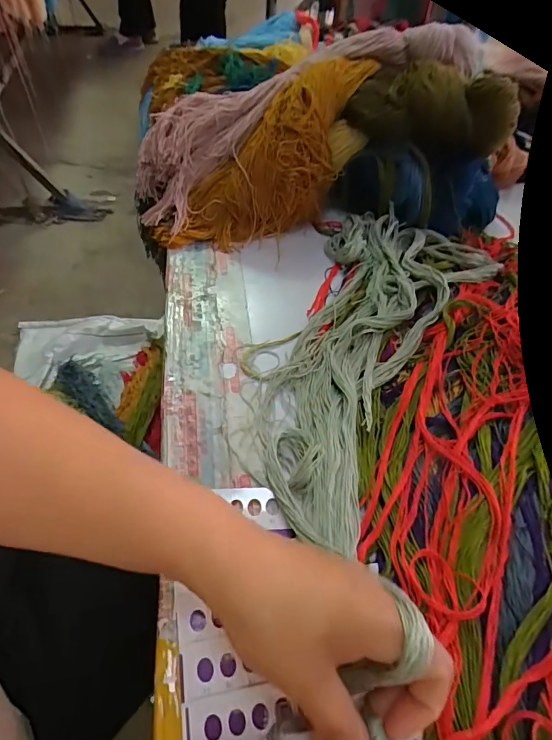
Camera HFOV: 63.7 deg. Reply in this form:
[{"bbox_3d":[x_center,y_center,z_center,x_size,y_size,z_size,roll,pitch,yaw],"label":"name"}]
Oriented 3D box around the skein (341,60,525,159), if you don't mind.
[{"bbox_3d":[0.171,-0.285,0.490,0.172,0.074,0.058,24,55,14],"label":"skein"}]

